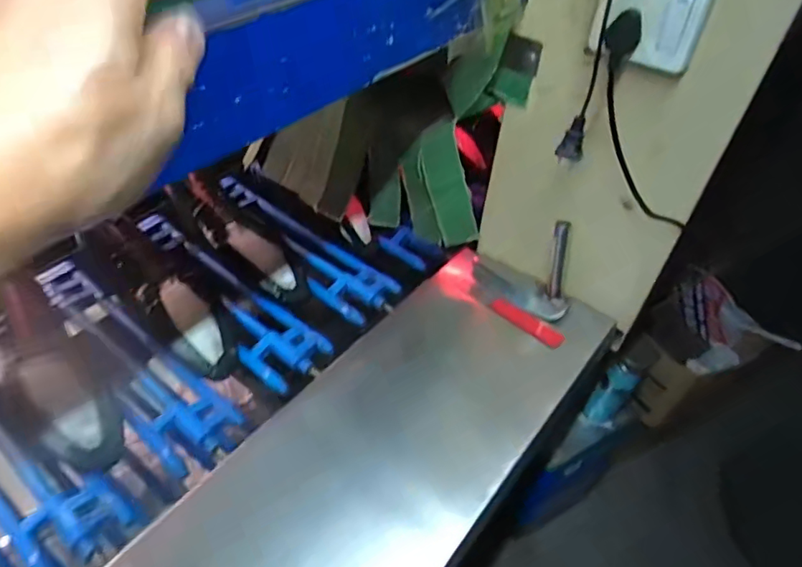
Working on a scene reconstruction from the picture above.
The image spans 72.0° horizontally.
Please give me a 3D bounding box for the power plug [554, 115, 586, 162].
[{"bbox_3d":[0.166,-0.138,0.530,0.024,0.042,0.017,20,49,14],"label":"power plug"}]

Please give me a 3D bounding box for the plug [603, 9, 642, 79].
[{"bbox_3d":[0.204,-0.224,0.513,0.029,0.055,0.020,20,49,14],"label":"plug"}]

